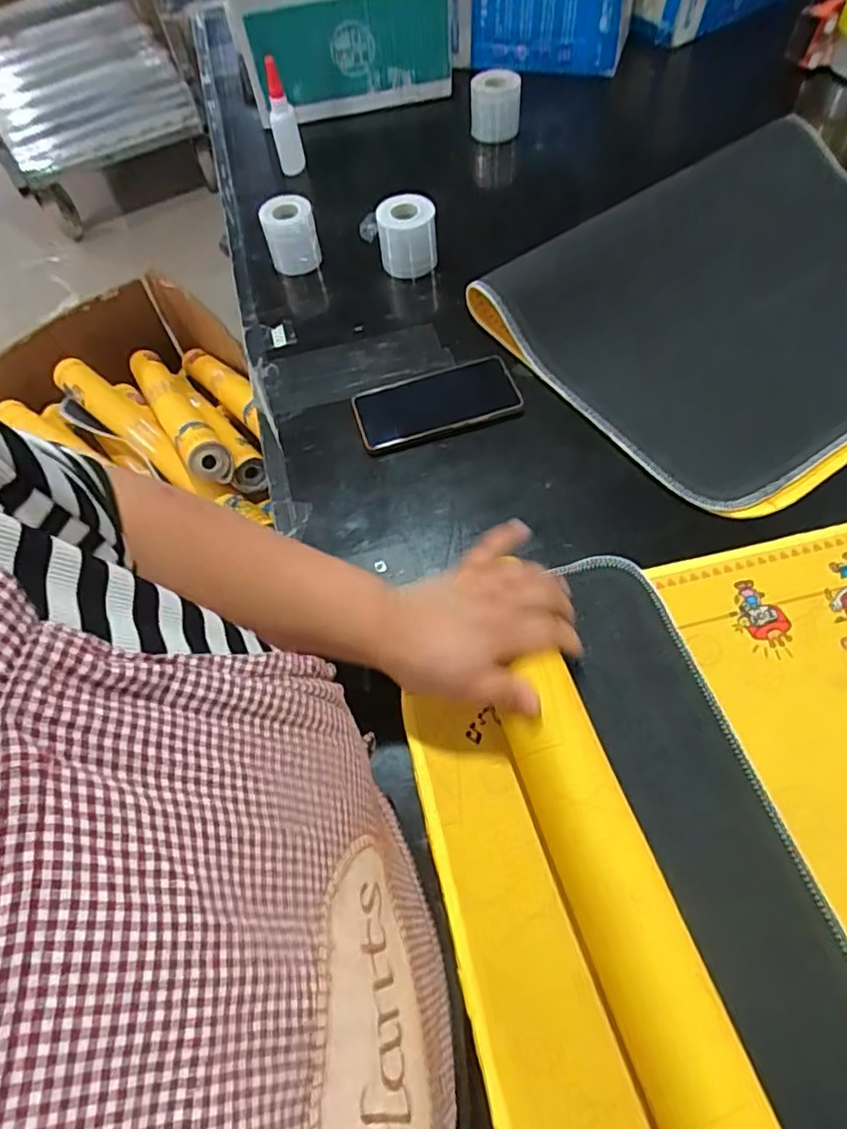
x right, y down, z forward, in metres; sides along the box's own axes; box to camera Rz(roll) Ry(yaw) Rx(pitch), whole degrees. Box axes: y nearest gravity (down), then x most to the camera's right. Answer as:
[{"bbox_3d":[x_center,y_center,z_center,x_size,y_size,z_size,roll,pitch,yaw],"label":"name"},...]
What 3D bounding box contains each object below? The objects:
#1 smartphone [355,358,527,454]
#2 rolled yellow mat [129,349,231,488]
[{"bbox_3d":[0.012,-0.168,0.637,0.163,0.013,0.078,-15,62,-4],"label":"smartphone"},{"bbox_3d":[-0.434,-0.273,1.082,0.065,0.082,0.481,-32,42,-13],"label":"rolled yellow mat"}]

